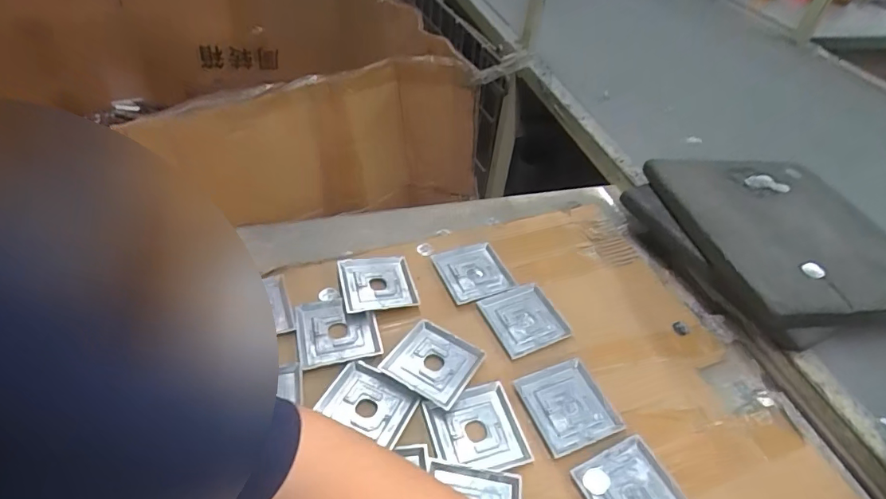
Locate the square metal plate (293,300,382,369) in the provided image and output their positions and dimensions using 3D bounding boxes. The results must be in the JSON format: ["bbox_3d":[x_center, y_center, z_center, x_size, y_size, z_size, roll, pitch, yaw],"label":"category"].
[{"bbox_3d":[-0.125,0.095,0.569,0.093,0.010,0.091,-7,45,-13],"label":"square metal plate"}]

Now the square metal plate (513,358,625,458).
[{"bbox_3d":[0.136,0.168,0.516,0.088,0.006,0.088,-14,47,-19],"label":"square metal plate"}]

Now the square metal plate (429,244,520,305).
[{"bbox_3d":[0.043,0.030,0.652,0.094,0.006,0.091,-12,46,-17],"label":"square metal plate"}]

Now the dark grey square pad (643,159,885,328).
[{"bbox_3d":[0.473,-0.032,0.652,0.312,0.034,0.299,-2,45,-8],"label":"dark grey square pad"}]

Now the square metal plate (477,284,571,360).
[{"bbox_3d":[0.101,0.084,0.598,0.085,0.009,0.090,-16,48,-21],"label":"square metal plate"}]

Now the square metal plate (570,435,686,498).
[{"bbox_3d":[0.185,0.236,0.457,0.089,0.004,0.089,-16,48,-22],"label":"square metal plate"}]

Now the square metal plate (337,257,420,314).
[{"bbox_3d":[-0.085,0.043,0.618,0.090,0.010,0.090,-9,45,-15],"label":"square metal plate"}]

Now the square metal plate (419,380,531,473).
[{"bbox_3d":[0.034,0.188,0.490,0.090,0.008,0.088,-10,46,-16],"label":"square metal plate"}]

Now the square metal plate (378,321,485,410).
[{"bbox_3d":[-0.009,0.126,0.540,0.089,0.011,0.090,25,47,20],"label":"square metal plate"}]

